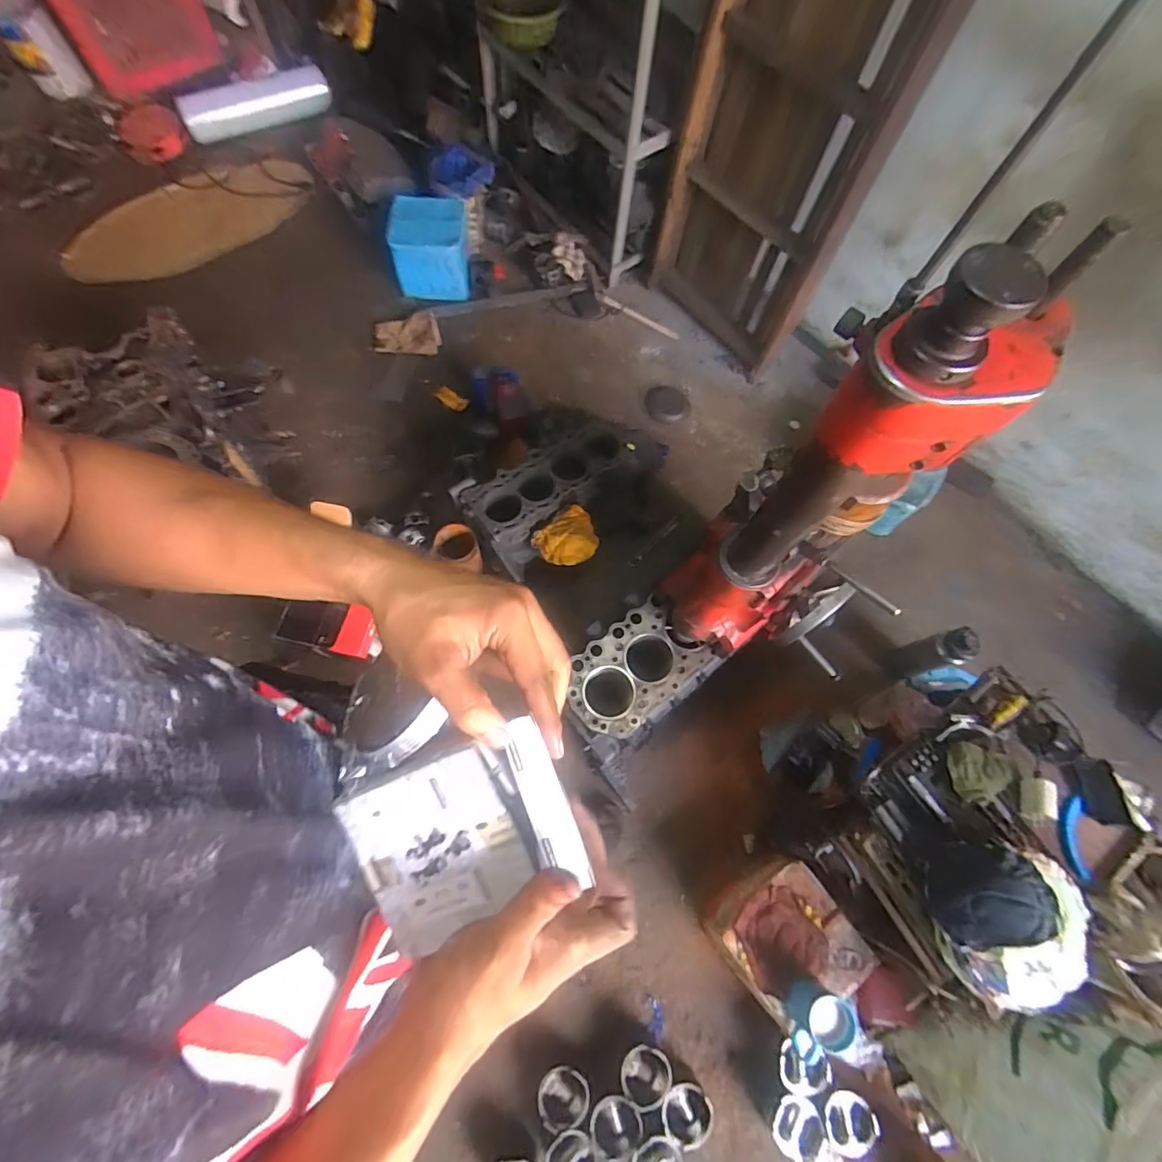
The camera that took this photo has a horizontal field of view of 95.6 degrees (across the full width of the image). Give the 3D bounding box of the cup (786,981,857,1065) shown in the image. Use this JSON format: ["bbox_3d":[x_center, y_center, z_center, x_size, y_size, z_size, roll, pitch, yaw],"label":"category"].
[{"bbox_3d":[0.405,0.770,0.925,0.087,0.095,0.112,40,70,11],"label":"cup"}]

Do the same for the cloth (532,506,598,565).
[{"bbox_3d":[-0.023,-0.098,1.232,0.154,0.054,0.117,-38,76,-18],"label":"cloth"}]

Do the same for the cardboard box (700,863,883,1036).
[{"bbox_3d":[0.400,0.714,1.063,0.233,0.173,0.225,-29,73,-16],"label":"cardboard box"}]

